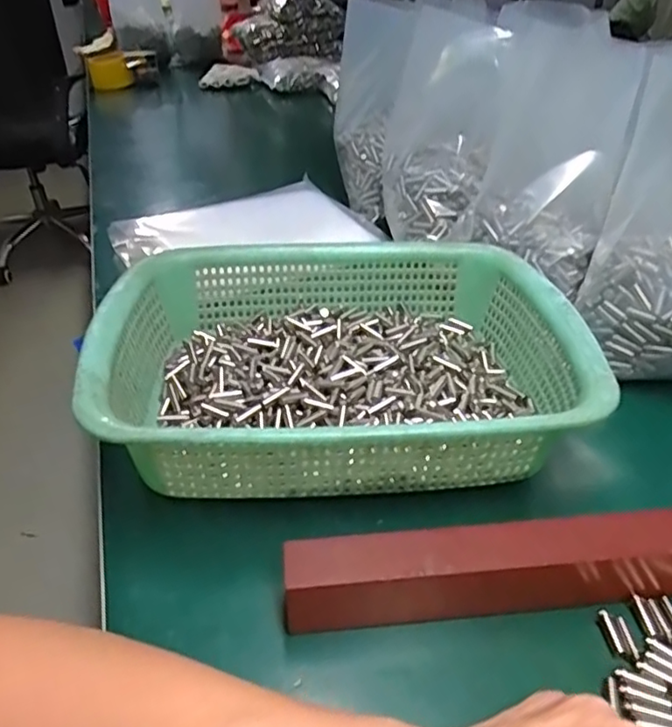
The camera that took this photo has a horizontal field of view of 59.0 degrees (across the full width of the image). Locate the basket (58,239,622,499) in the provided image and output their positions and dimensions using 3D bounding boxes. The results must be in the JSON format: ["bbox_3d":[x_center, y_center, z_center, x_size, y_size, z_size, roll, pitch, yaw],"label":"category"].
[{"bbox_3d":[0.004,-0.003,0.396,0.292,0.076,0.217,-4,36,-3],"label":"basket"}]

